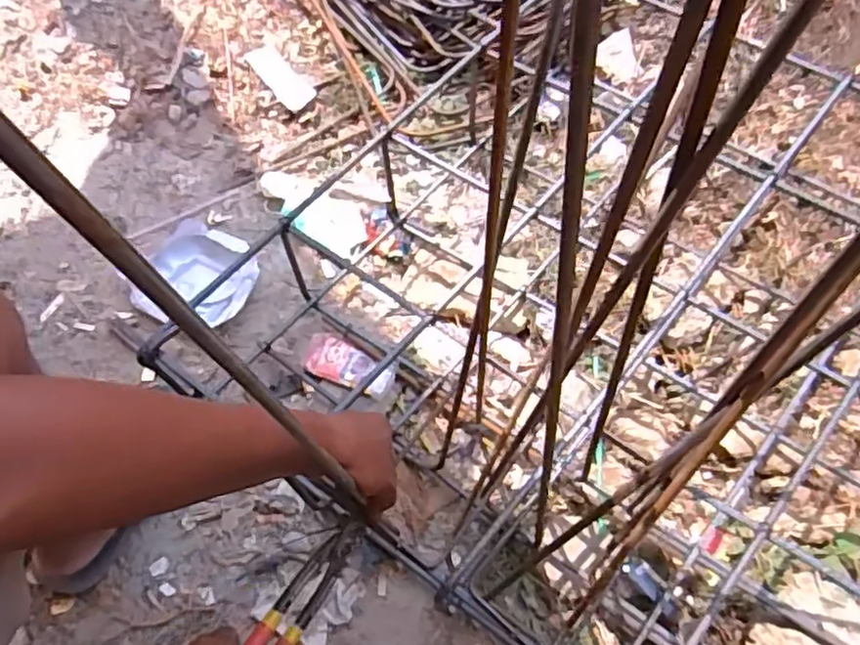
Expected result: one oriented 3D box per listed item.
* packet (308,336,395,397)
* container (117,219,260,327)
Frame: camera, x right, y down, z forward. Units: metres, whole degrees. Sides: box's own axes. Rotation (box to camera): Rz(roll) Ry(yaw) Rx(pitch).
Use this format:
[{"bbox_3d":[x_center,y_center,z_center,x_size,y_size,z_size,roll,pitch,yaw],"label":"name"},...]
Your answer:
[{"bbox_3d":[-0.108,0.057,0.885,0.123,0.014,0.055,20,67,19],"label":"packet"},{"bbox_3d":[-0.334,-0.067,0.947,0.185,0.045,0.160,20,69,11],"label":"container"}]

